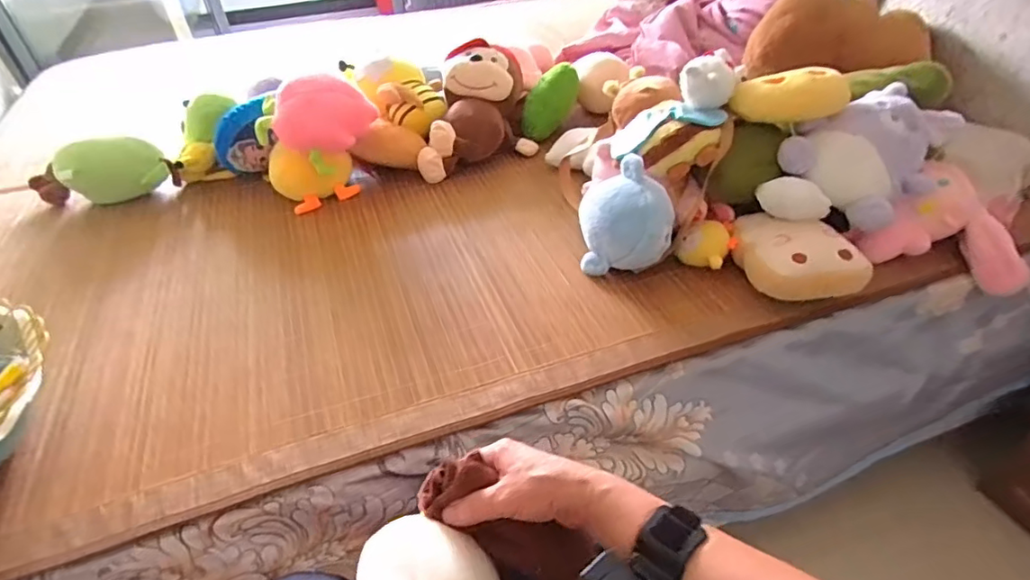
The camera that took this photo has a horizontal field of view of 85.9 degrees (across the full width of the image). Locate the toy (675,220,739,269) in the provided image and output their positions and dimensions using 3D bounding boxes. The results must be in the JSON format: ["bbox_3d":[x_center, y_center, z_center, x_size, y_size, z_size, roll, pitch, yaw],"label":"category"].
[{"bbox_3d":[0.299,-0.068,0.856,0.072,0.067,0.072,-1,42,1],"label":"toy"}]

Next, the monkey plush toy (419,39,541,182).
[{"bbox_3d":[-0.066,-0.373,1.160,0.203,0.180,0.334,4,42,7],"label":"monkey plush toy"}]

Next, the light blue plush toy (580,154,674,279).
[{"bbox_3d":[0.164,-0.106,0.834,0.137,0.158,0.109,7,43,11],"label":"light blue plush toy"}]

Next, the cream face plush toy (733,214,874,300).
[{"bbox_3d":[0.406,-0.056,0.794,0.135,0.066,0.143,-1,42,1],"label":"cream face plush toy"}]

